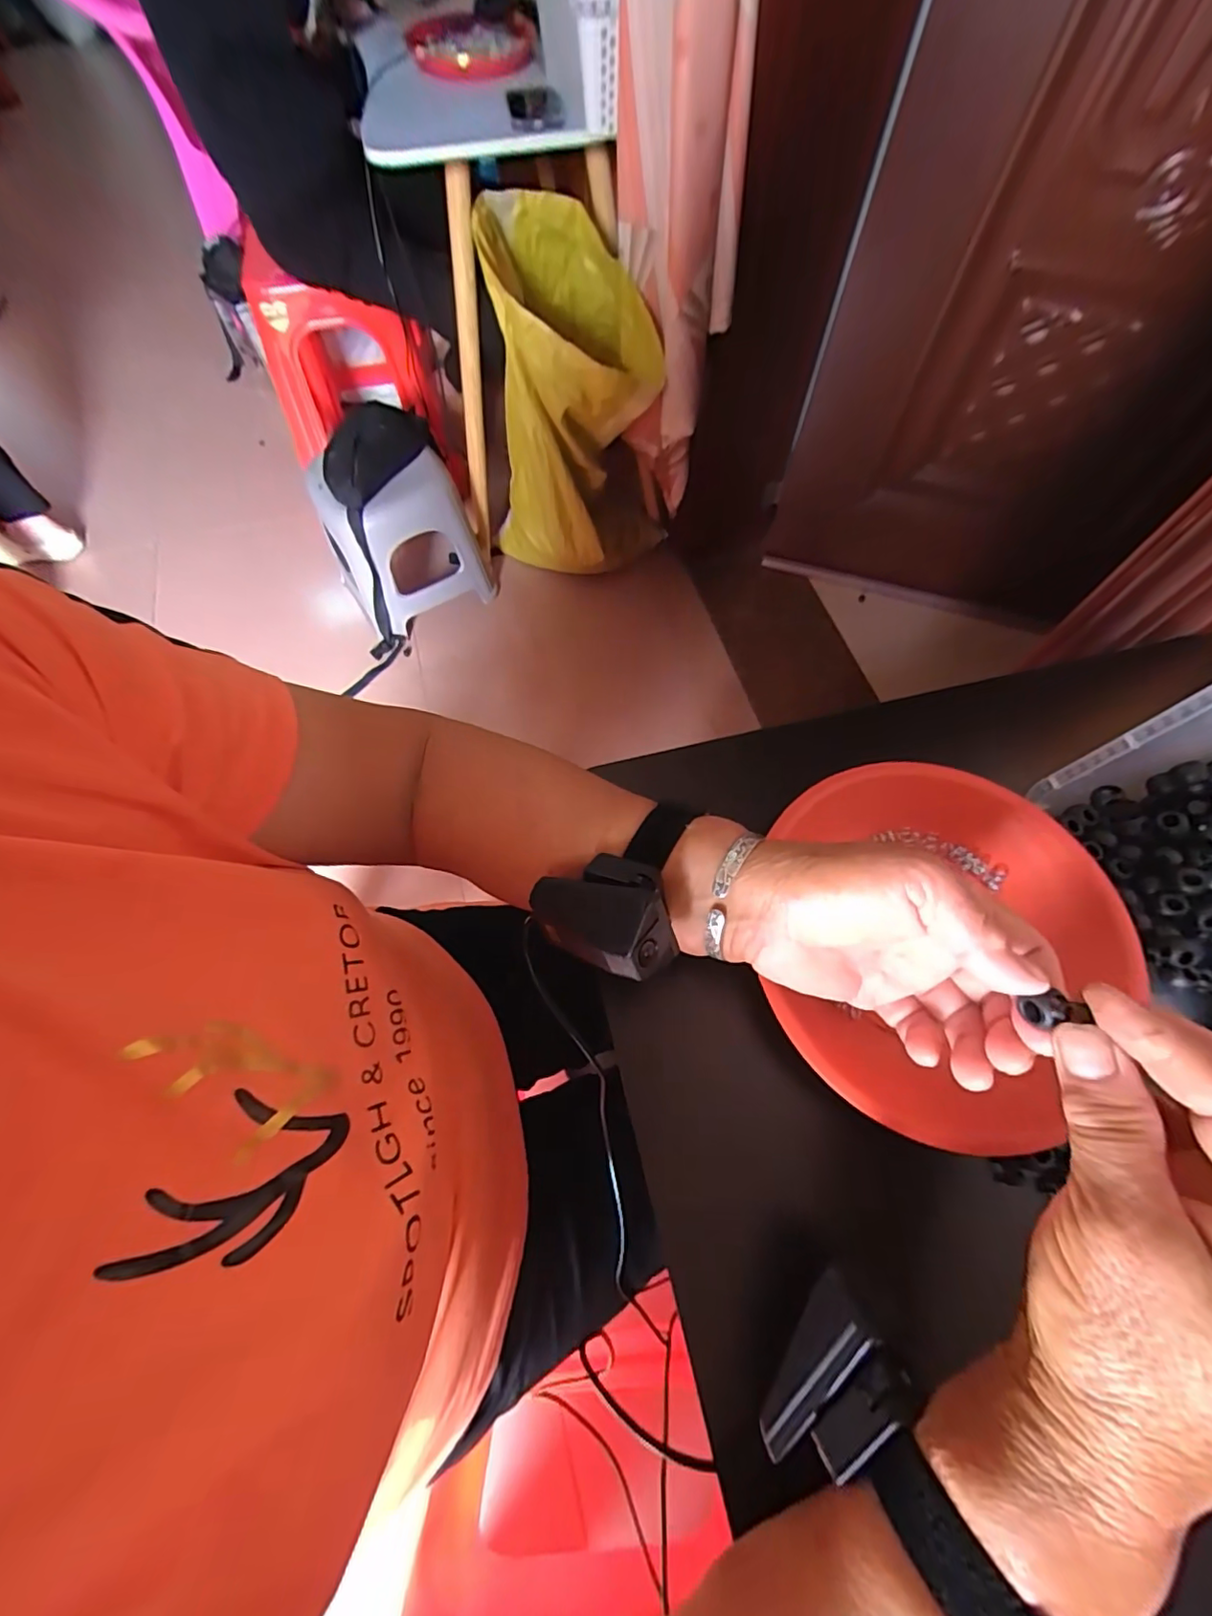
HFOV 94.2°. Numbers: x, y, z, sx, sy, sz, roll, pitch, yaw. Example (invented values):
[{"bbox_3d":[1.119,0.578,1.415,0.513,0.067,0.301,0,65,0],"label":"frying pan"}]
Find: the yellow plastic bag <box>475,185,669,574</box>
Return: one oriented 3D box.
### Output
[{"bbox_3d":[-0.059,-0.740,1.145,0.379,0.629,0.290,-4,66,-1],"label":"yellow plastic bag"}]

